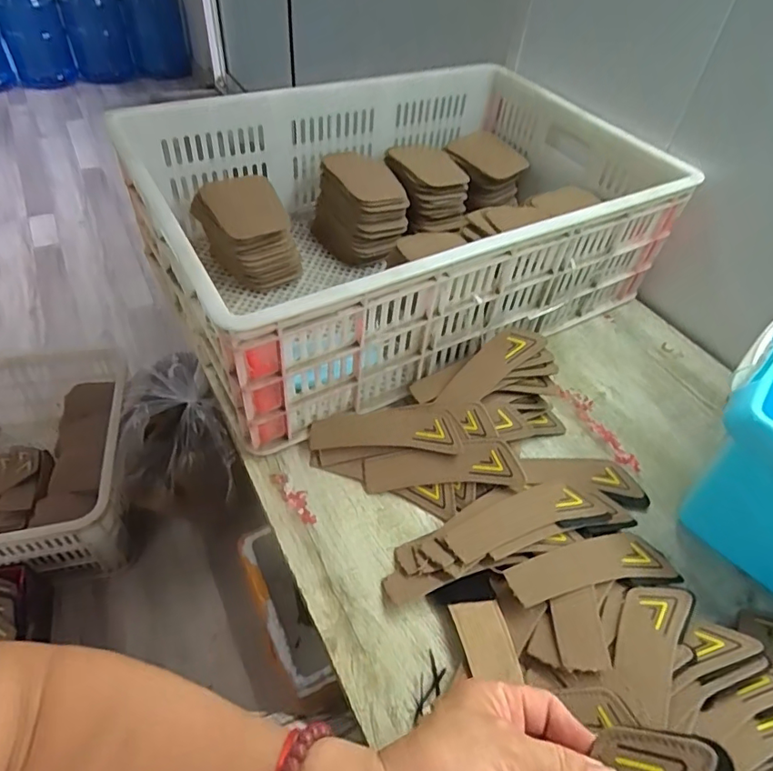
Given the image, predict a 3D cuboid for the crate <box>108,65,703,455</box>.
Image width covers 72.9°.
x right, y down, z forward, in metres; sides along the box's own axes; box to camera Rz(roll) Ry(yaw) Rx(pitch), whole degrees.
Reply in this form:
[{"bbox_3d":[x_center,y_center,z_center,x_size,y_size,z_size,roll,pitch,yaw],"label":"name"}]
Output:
[{"bbox_3d":[0.020,-0.234,0.701,0.616,0.190,0.439,-23,54,-24],"label":"crate"}]

